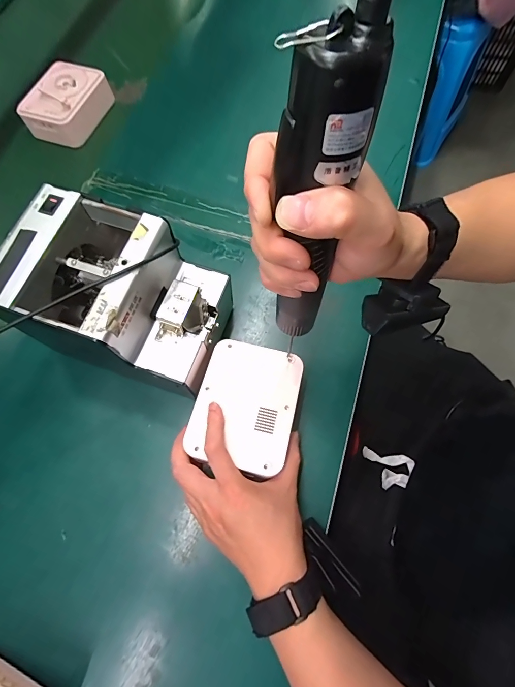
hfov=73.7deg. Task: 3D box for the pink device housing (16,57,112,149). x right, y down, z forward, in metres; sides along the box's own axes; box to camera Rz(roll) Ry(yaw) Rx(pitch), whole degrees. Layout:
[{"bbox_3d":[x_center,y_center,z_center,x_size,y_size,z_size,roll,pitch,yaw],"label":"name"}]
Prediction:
[{"bbox_3d":[-0.302,-0.381,0.546,0.105,0.045,0.131,15,71,8],"label":"pink device housing"}]

